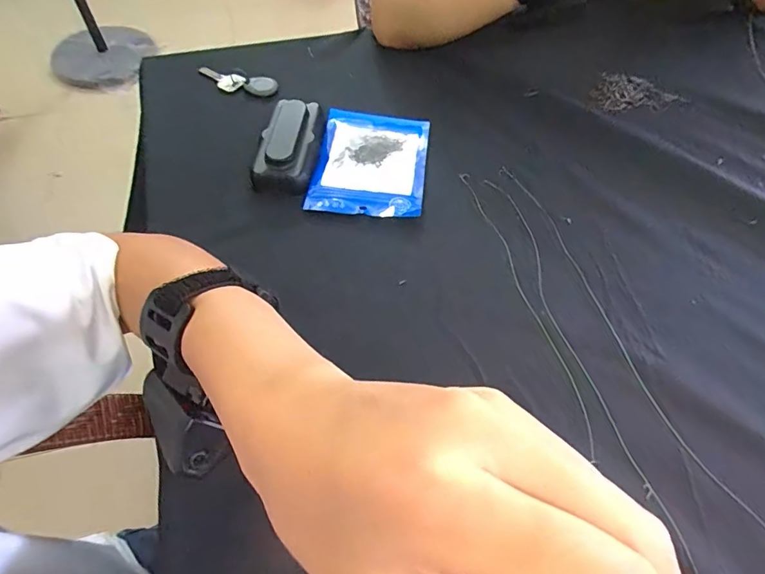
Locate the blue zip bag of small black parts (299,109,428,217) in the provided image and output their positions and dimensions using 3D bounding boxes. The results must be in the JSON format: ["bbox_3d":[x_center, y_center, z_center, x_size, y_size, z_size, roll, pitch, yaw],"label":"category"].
[{"bbox_3d":[-0.010,-0.115,0.435,0.098,0.010,0.132,7,56,3],"label":"blue zip bag of small black parts"}]

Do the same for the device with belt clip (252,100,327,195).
[{"bbox_3d":[-0.083,-0.132,0.433,0.053,0.026,0.104,6,56,3],"label":"device with belt clip"}]

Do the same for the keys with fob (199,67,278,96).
[{"bbox_3d":[-0.161,-0.225,0.515,0.089,0.013,0.029,10,56,5],"label":"keys with fob"}]

